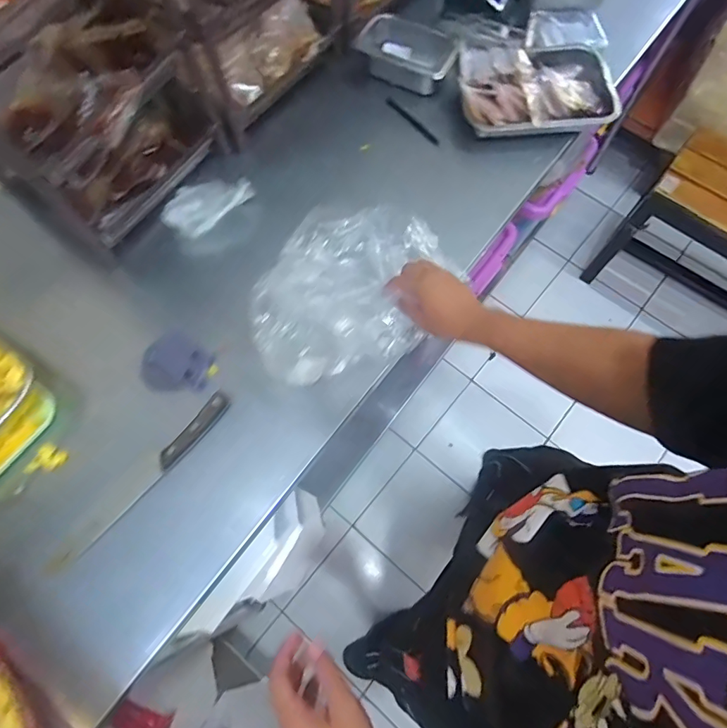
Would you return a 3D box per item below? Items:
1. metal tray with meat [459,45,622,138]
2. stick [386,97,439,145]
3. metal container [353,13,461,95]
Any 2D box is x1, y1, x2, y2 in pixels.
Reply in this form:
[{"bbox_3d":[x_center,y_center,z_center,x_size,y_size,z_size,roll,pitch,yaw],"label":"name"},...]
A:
[{"bbox_3d":[0.285,-0.467,0.760,0.258,0.044,0.196,-1,69,-1],"label":"metal tray with meat"},{"bbox_3d":[0.083,-0.415,0.787,0.012,0.005,0.130,-38,74,-13],"label":"stick"},{"bbox_3d":[0.077,-0.537,0.802,0.170,0.053,0.103,23,71,8],"label":"metal container"}]

